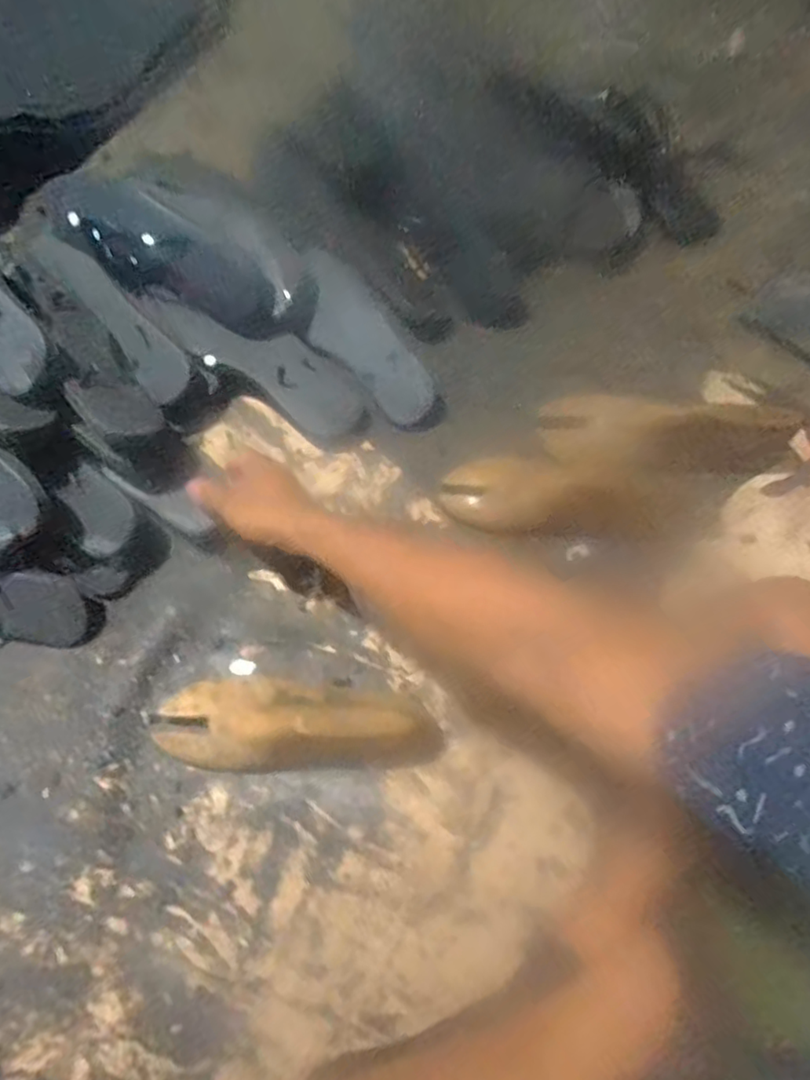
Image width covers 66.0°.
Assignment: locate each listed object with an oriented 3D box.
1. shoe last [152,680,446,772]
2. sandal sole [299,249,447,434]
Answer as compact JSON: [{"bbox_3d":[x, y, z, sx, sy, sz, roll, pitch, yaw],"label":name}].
[{"bbox_3d":[-0.096,0.160,0.542,0.255,0.080,0.080,1,71,1],"label":"shoe last"},{"bbox_3d":[-0.040,-0.206,0.663,0.073,0.020,0.211,-37,94,-11],"label":"sandal sole"}]

